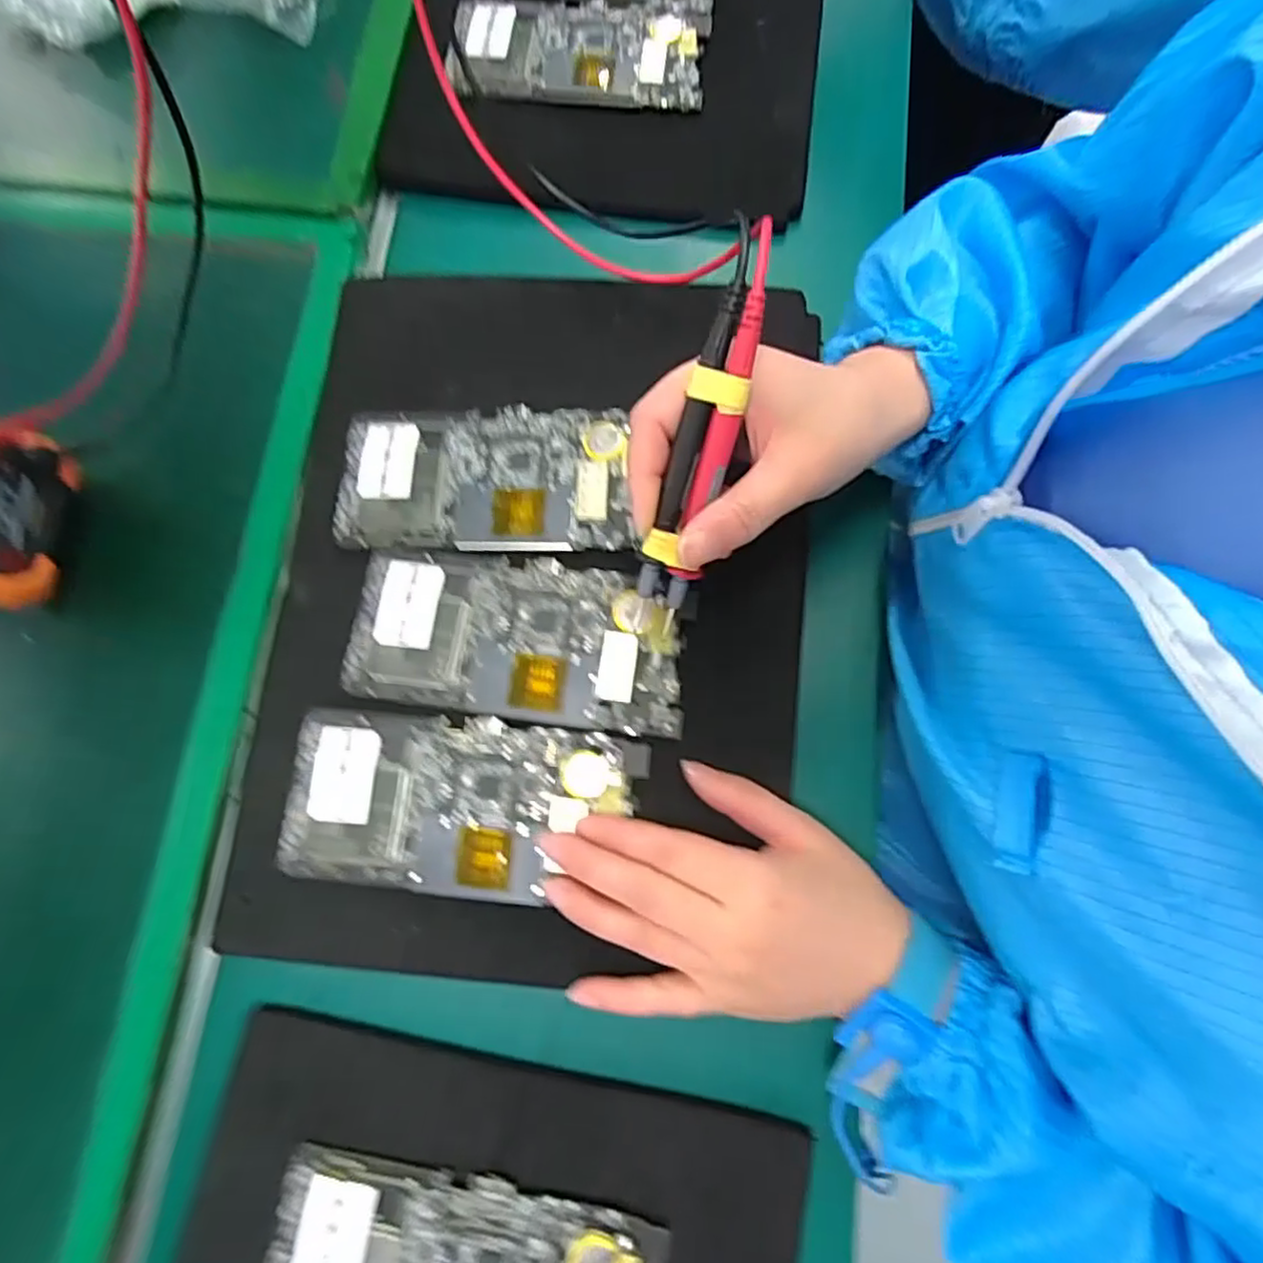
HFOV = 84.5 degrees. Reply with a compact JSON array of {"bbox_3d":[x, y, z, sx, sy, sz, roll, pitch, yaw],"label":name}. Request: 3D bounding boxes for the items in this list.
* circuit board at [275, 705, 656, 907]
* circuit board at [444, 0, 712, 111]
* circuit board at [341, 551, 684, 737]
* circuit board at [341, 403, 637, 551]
[{"bbox_3d":[-0.076,0.076,0.305,0.152,0.010,0.073,5,77,1],"label":"circuit board"},{"bbox_3d":[-0.033,-0.353,0.423,0.153,0.010,0.073,6,76,3],"label":"circuit board"},{"bbox_3d":[-0.053,0.003,0.320,0.153,0.007,0.071,8,77,2],"label":"circuit board"},{"bbox_3d":[-0.073,-0.076,0.338,0.142,0.007,0.073,1,76,1],"label":"circuit board"}]

